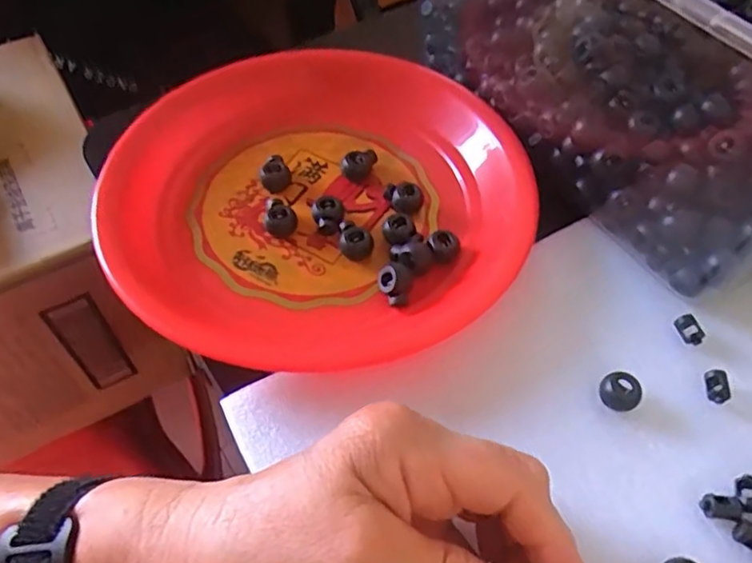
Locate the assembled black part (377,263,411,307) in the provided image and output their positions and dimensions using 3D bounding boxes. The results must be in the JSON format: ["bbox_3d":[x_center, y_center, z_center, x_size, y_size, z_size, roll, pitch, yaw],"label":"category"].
[{"bbox_3d":[0.009,0.001,0.316,0.016,0.012,0.020,4,56,2],"label":"assembled black part"}]

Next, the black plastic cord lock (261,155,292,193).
[{"bbox_3d":[-0.058,-0.062,0.363,0.016,0.011,0.020,-8,56,-6],"label":"black plastic cord lock"}]

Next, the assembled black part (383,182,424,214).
[{"bbox_3d":[0.016,-0.047,0.351,0.021,0.013,0.016,-8,56,-6],"label":"assembled black part"}]

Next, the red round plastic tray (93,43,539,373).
[{"bbox_3d":[-0.032,-0.052,0.348,0.228,0.051,0.227,0,56,0],"label":"red round plastic tray"}]

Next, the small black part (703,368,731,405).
[{"bbox_3d":[0.158,0.048,0.291,0.009,0.007,0.015,0,56,-1],"label":"small black part"}]

